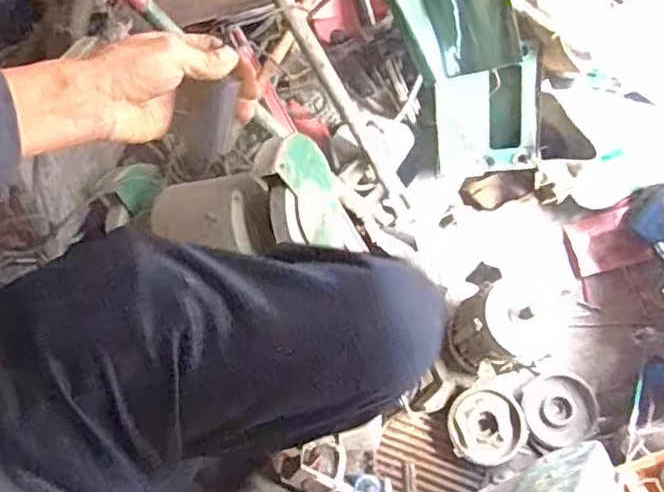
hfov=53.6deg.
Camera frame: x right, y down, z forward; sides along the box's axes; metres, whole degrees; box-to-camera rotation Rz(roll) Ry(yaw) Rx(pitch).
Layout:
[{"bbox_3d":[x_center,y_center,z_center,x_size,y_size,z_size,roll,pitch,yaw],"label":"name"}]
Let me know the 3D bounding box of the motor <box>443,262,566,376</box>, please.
[{"bbox_3d":[0.335,0.160,1.264,0.190,0.252,0.187,0,78,1],"label":"motor"}]

